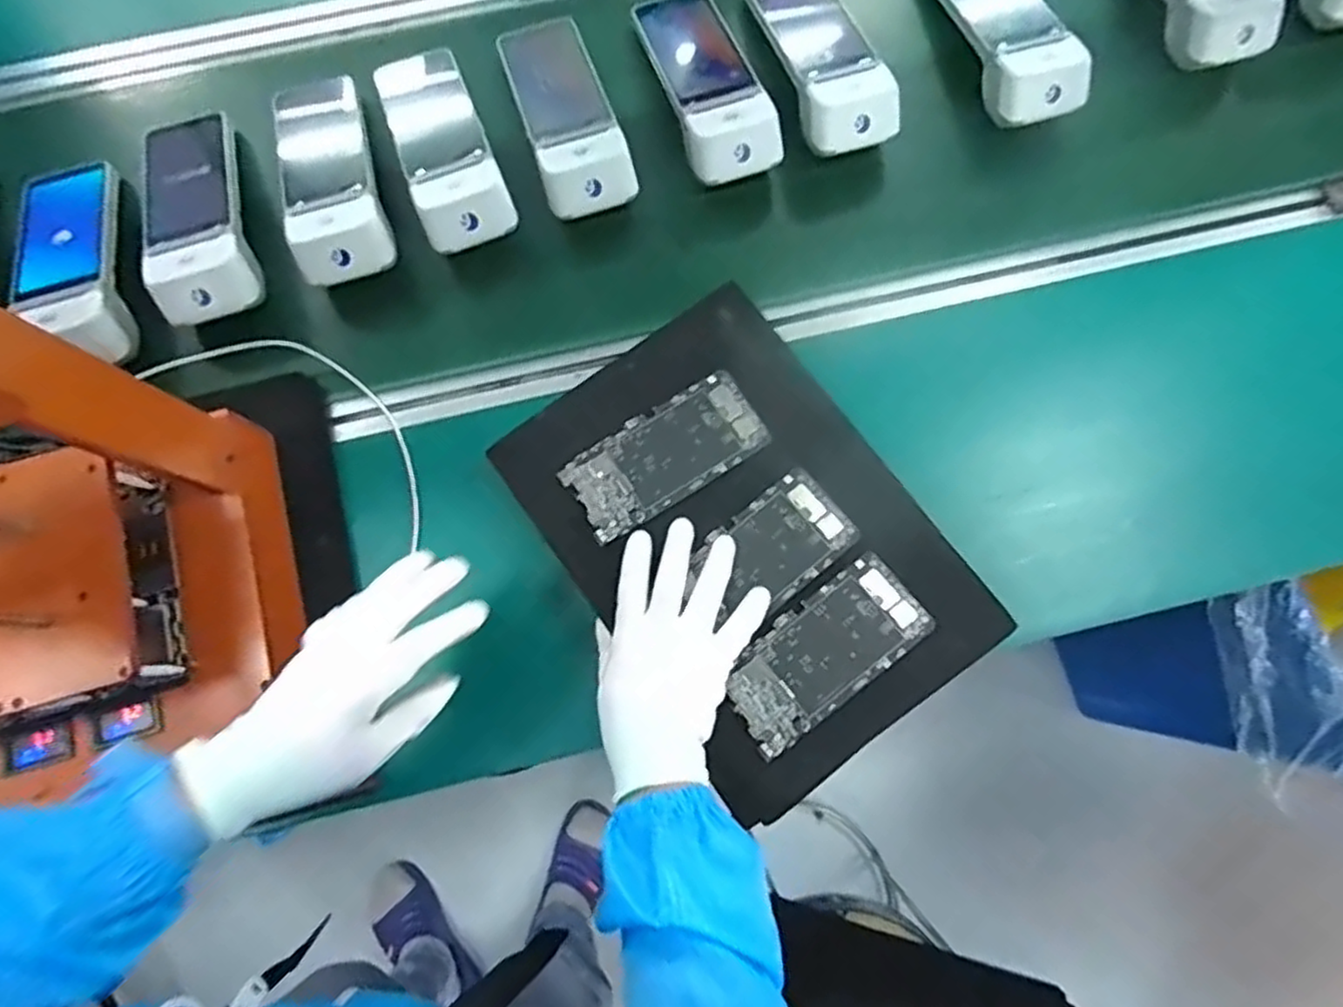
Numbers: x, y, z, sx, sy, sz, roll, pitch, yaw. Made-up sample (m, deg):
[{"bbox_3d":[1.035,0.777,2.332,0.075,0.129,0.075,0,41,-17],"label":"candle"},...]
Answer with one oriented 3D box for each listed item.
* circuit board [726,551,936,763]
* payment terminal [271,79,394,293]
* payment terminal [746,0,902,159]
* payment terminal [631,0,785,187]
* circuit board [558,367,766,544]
[{"bbox_3d":[0.110,0.107,0.502,0.151,0.004,0.072,-37,77,-3],"label":"circuit board"},{"bbox_3d":[-0.315,-0.304,0.639,0.082,0.049,0.221,-22,60,-6],"label":"payment terminal"},{"bbox_3d":[0.148,-0.446,0.686,0.101,0.052,0.267,-9,61,-3],"label":"payment terminal"},{"bbox_3d":[0.027,-0.398,0.650,0.092,0.058,0.244,-15,77,-3],"label":"payment terminal"},{"bbox_3d":[-0.005,-0.038,0.535,0.151,0.004,0.071,-32,78,-4],"label":"circuit board"}]

